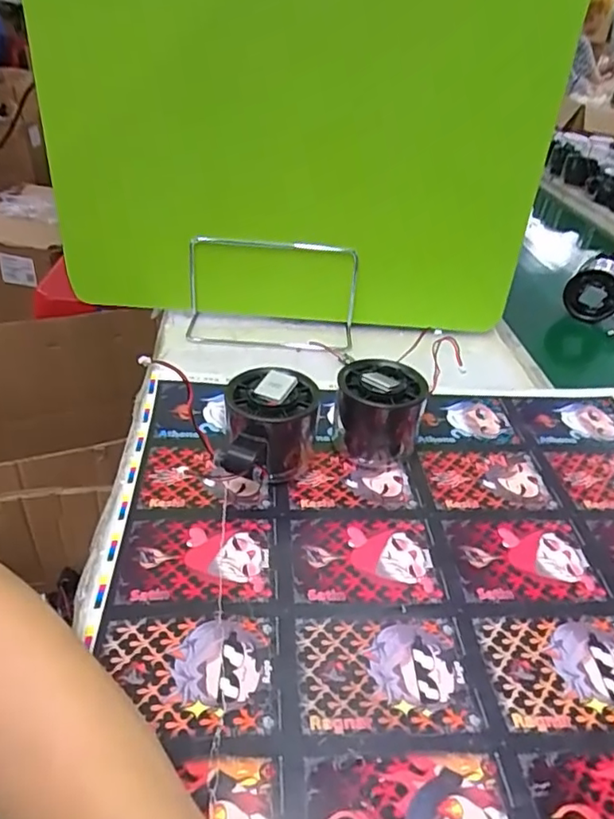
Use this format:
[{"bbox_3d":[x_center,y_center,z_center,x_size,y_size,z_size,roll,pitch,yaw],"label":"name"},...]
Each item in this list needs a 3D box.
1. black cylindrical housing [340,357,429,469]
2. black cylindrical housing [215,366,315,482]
[{"bbox_3d":[0.048,0.002,0.391,0.057,0.056,0.053,12,35,7],"label":"black cylindrical housing"},{"bbox_3d":[-0.025,0.013,0.365,0.057,0.060,0.071,8,35,1],"label":"black cylindrical housing"}]

